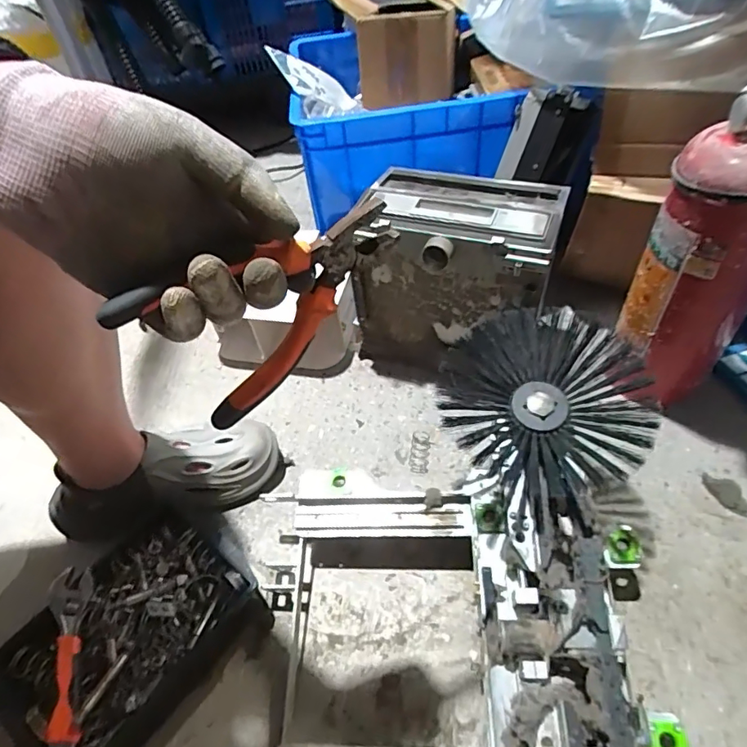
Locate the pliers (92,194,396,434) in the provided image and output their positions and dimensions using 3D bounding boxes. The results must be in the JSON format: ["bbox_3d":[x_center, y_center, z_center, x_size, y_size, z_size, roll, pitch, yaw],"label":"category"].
[{"bbox_3d":[-0.053,-0.027,0.274,0.149,0.093,0.018,-25,50,-15],"label":"pliers"}]

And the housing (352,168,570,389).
[{"bbox_3d":[0.124,-0.142,0.771,0.272,0.263,0.196,13,51,18],"label":"housing"}]

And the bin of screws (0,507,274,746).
[{"bbox_3d":[-0.264,0.289,0.562,0.198,0.089,0.259,31,58,30],"label":"bin of screws"}]

